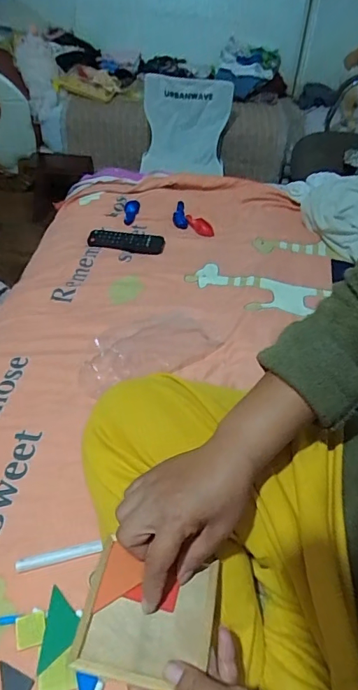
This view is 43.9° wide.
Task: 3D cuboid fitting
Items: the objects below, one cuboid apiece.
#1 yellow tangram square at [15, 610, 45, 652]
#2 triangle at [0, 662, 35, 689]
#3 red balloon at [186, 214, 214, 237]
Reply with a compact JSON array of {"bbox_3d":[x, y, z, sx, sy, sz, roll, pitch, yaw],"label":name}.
[{"bbox_3d":[-0.161,0.309,0.482,0.030,0.004,0.031,-10,46,-11],"label":"yellow tangram square"},{"bbox_3d":[-0.173,0.349,0.446,0.039,0.004,0.039,18,47,16],"label":"triangle"},{"bbox_3d":[0.043,-0.288,1.061,0.034,0.021,0.101,-21,49,-21],"label":"red balloon"}]

